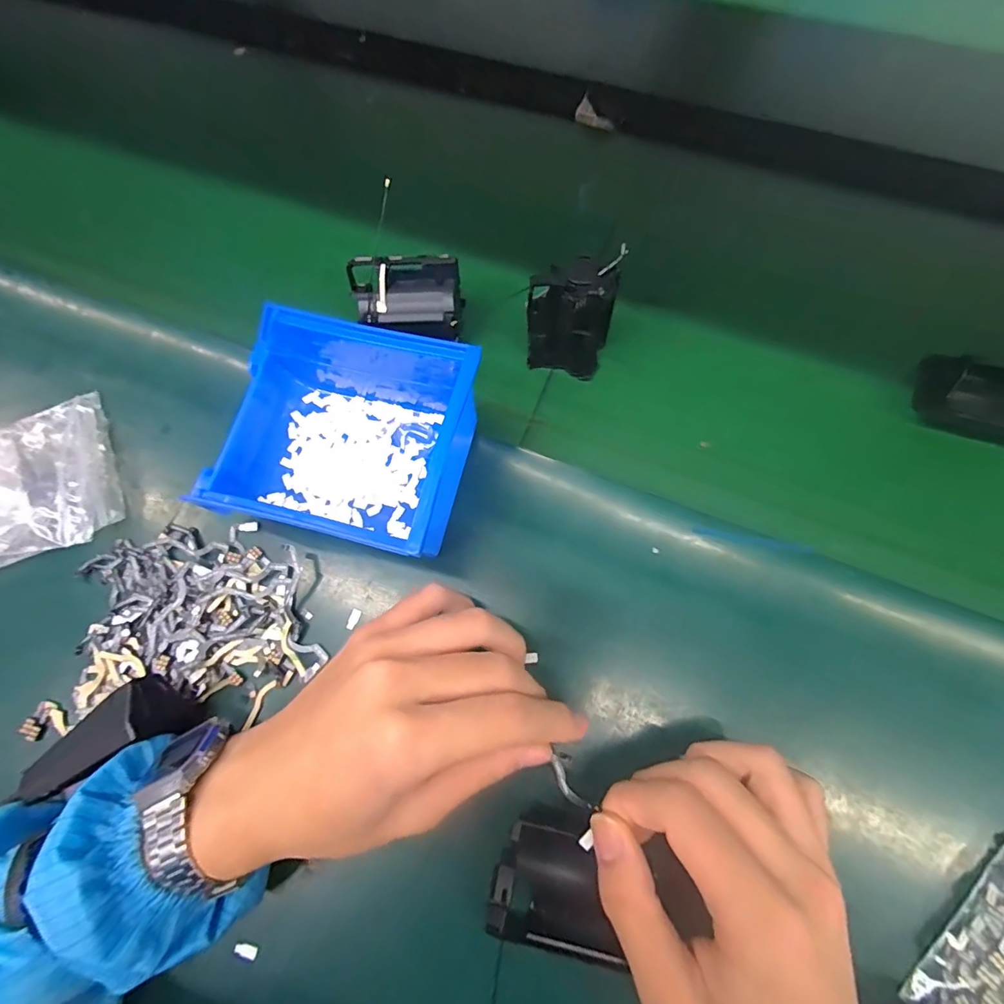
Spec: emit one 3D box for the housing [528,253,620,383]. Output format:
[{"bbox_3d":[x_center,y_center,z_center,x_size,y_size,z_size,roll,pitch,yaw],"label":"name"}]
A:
[{"bbox_3d":[0.042,-0.113,0.300,0.050,0.075,0.034,10,73,6],"label":"housing"}]

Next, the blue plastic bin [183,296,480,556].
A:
[{"bbox_3d":[-0.085,-0.036,0.268,0.133,0.078,0.114,14,73,7],"label":"blue plastic bin"}]

